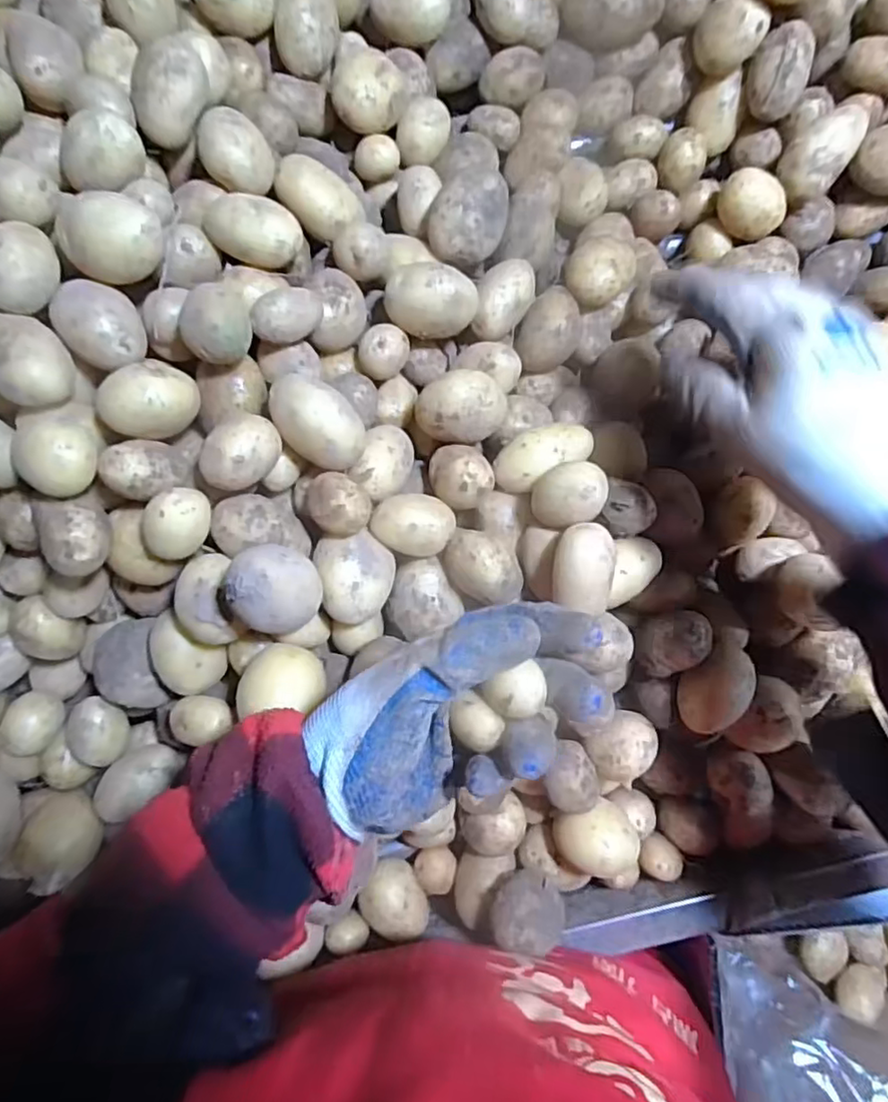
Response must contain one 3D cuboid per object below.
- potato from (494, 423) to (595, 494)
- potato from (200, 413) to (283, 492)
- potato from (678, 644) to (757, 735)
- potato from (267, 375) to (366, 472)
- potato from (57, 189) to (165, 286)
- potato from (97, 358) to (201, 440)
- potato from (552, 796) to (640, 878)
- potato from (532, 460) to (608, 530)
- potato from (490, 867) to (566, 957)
[{"bbox_3d":[0.062,-0.061,0.393,0.063,0.026,0.031,-30,88,3],"label":"potato"},{"bbox_3d":[-0.112,-0.054,0.347,0.032,0.036,0.043,30,91,3],"label":"potato"},{"bbox_3d":[0.171,0.087,0.394,0.035,0.032,0.055,39,92,3],"label":"potato"},{"bbox_3d":[-0.072,-0.073,0.353,0.057,0.030,0.039,41,87,-28],"label":"potato"},{"bbox_3d":[-0.179,-0.168,0.330,0.042,0.030,0.045,0,89,3],"label":"potato"},{"bbox_3d":[-0.162,-0.083,0.338,0.038,0.033,0.042,17,91,3],"label":"potato"},{"bbox_3d":[0.100,0.187,0.406,0.052,0.035,0.035,-10,89,3],"label":"potato"},{"bbox_3d":[0.074,-0.033,0.365,0.042,0.036,0.036,-13,89,3],"label":"potato"},{"bbox_3d":[0.054,0.229,0.393,0.047,0.043,0.031,13,90,4],"label":"potato"}]

